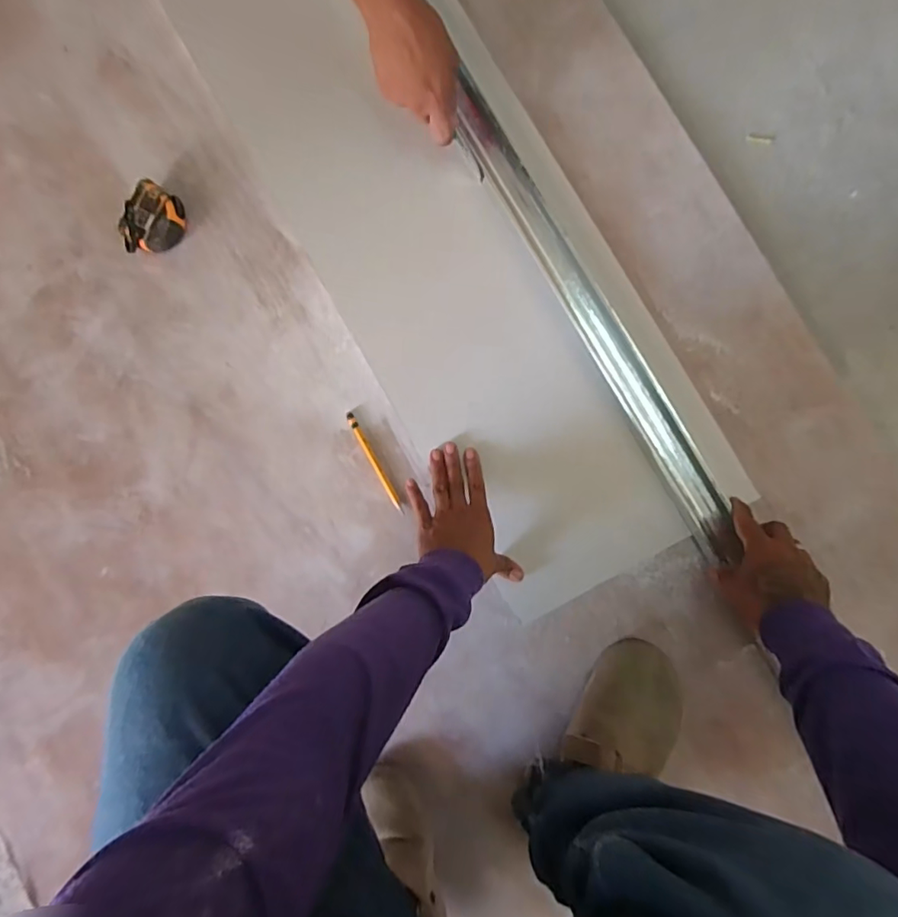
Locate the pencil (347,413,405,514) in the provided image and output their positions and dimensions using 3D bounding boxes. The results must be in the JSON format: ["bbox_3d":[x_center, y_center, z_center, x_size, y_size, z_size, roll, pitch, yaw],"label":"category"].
[{"bbox_3d":[-0.092,0.005,0.657,0.009,0.005,0.137,-28,87,4],"label":"pencil"}]

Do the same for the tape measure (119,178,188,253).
[{"bbox_3d":[-0.370,-0.296,0.664,0.059,0.039,0.085,26,91,5],"label":"tape measure"}]

